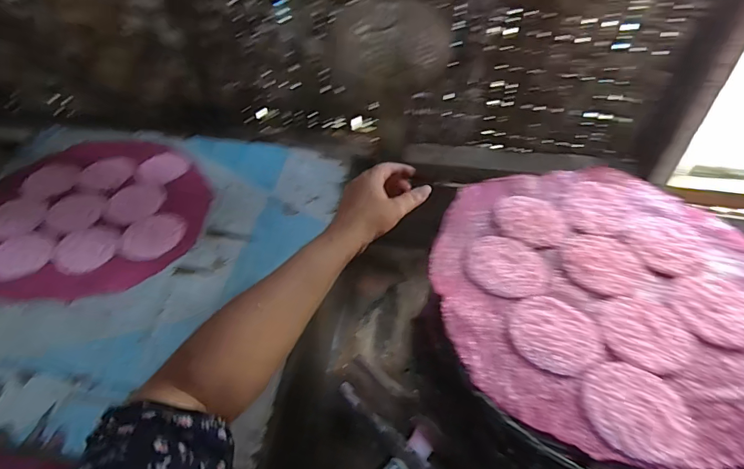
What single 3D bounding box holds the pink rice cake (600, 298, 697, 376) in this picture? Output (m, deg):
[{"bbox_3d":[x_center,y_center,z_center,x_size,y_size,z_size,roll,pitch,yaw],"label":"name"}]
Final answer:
[{"bbox_3d":[0.255,0.092,0.386,0.085,0.006,0.075,-31,53,-28],"label":"pink rice cake"}]

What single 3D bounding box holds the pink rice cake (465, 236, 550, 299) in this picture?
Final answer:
[{"bbox_3d":[0.142,0.031,0.434,0.083,0.007,0.074,-1,45,-3],"label":"pink rice cake"}]

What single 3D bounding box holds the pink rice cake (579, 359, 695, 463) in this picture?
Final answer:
[{"bbox_3d":[0.213,0.141,0.335,0.075,0.008,0.076,1,45,-1],"label":"pink rice cake"}]

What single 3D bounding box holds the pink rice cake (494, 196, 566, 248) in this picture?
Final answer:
[{"bbox_3d":[0.184,-0.016,0.480,0.077,0.011,0.074,1,45,-1],"label":"pink rice cake"}]

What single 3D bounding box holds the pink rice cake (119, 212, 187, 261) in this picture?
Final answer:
[{"bbox_3d":[-0.311,0.002,0.589,0.080,0.011,0.085,1,45,-1],"label":"pink rice cake"}]

